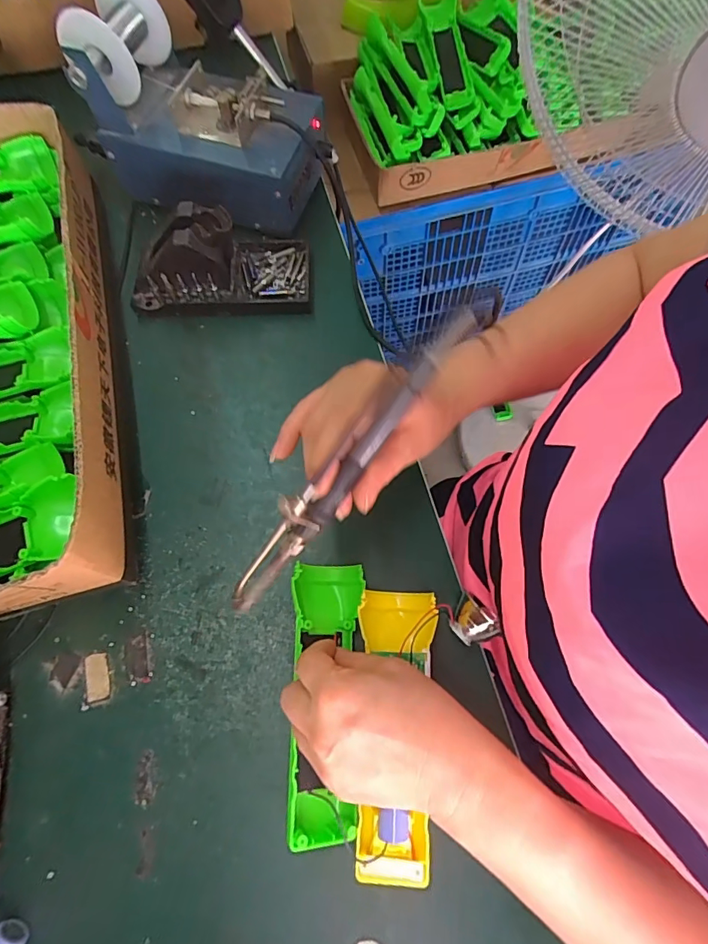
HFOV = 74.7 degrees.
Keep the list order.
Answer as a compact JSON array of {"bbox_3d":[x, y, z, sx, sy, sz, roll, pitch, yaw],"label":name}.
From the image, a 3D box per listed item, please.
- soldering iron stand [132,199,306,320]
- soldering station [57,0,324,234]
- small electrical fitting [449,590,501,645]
[{"bbox_3d":[-0.119,-0.189,0.409,0.151,0.075,0.076,-1,69,0],"label":"soldering iron stand"},{"bbox_3d":[-0.138,-0.325,0.419,0.206,0.124,0.118,17,70,7],"label":"soldering station"},{"bbox_3d":[0.079,0.101,0.310,0.023,0.019,0.031,-40,74,-14],"label":"small electrical fitting"}]

